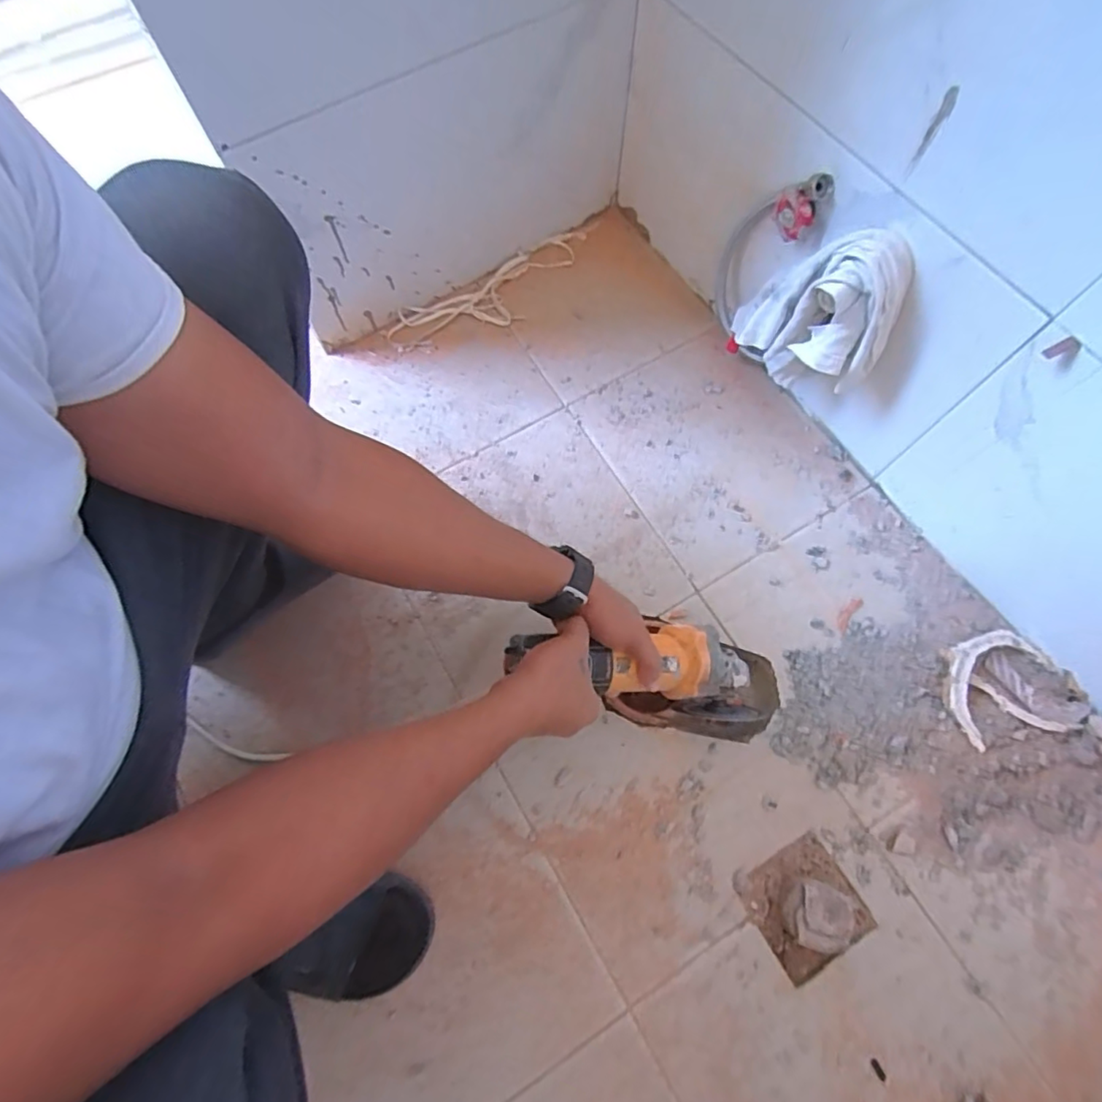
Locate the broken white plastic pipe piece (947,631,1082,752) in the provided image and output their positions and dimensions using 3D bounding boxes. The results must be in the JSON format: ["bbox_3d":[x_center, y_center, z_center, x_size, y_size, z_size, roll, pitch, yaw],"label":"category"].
[{"bbox_3d":[0.479,0.144,0.611,0.121,0.018,0.109,-11,70,-4],"label":"broken white plastic pipe piece"}]

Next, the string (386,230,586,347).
[{"bbox_3d":[-0.071,-0.364,0.813,0.323,0.011,0.089,-32,73,-12],"label":"string"}]

